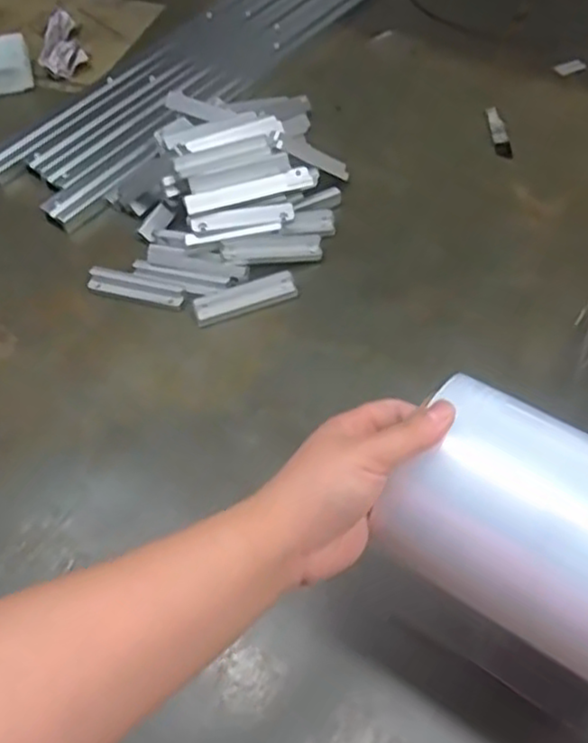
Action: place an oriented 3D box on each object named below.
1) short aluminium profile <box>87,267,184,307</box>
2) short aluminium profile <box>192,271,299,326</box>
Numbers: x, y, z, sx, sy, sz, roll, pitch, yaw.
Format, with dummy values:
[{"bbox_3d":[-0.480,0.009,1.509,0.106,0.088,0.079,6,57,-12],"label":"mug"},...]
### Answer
[{"bbox_3d":[-0.156,-0.083,0.707,0.100,0.008,0.025,14,57,14],"label":"short aluminium profile"},{"bbox_3d":[-0.047,-0.071,0.684,0.100,0.006,0.028,-19,55,-9],"label":"short aluminium profile"}]

